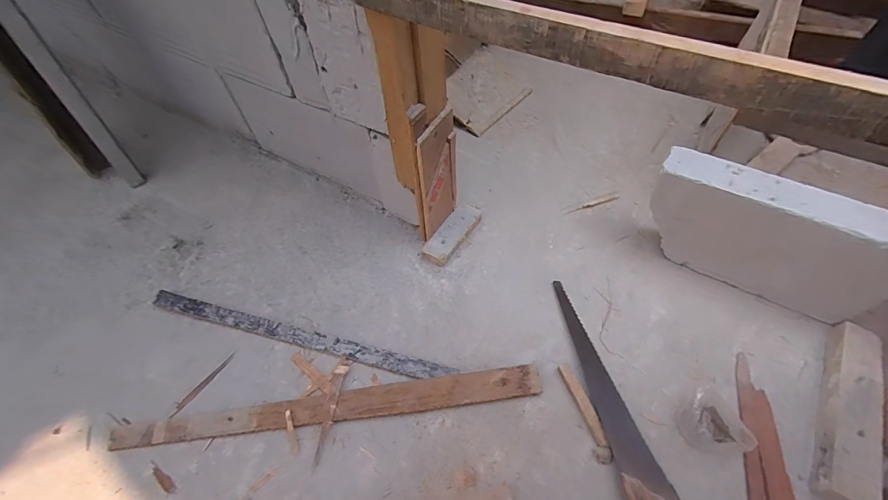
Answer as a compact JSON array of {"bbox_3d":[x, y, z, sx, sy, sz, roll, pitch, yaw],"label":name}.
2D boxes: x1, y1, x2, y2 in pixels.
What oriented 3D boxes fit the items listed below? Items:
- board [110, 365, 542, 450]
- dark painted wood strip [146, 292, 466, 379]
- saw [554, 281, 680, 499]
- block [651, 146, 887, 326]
[{"bbox_3d":[-0.179,0.250,0.610,0.650,0.025,0.043,-8,54,-1],"label":"board"},{"bbox_3d":[-0.266,0.150,0.689,0.565,0.019,0.034,12,57,11],"label":"dark painted wood strip"},{"bbox_3d":[0.258,0.241,0.590,0.086,0.036,0.462,-11,54,-3],"label":"saw"},{"bbox_3d":[0.533,-0.023,0.660,0.364,0.196,0.079,26,60,21],"label":"block"}]

